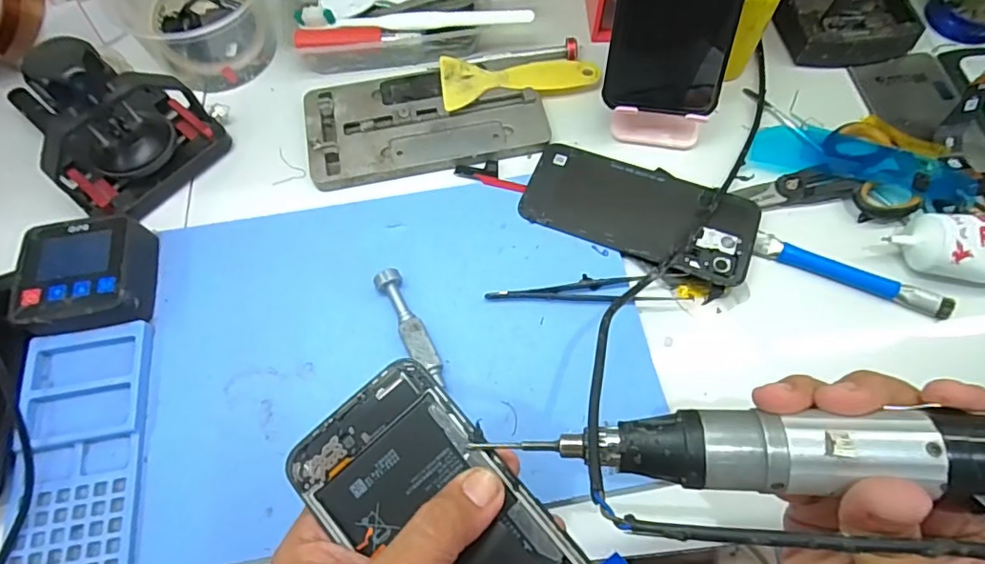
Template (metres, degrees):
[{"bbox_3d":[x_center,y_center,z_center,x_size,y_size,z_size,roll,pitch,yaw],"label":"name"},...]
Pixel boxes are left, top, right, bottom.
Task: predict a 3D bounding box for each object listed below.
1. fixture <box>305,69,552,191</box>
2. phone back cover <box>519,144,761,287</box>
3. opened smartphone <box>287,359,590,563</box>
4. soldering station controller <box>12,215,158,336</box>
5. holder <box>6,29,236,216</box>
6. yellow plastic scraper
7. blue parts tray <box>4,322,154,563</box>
[{"bbox_3d":[-0.052,-0.127,0.420,0.176,0.007,0.091,-12,66,-4],"label":"fixture"},{"bbox_3d":[0.103,-0.052,0.384,0.156,0.011,0.072,21,68,11],"label":"phone back cover"},{"bbox_3d":[-0.012,0.112,0.225,0.072,0.011,0.160,-40,78,-15],"label":"opened smartphone"},{"bbox_3d":[-0.260,-0.004,0.353,0.070,0.032,0.076,-12,66,-4],"label":"soldering station controller"},{"bbox_3d":[-0.258,-0.112,0.362,0.072,0.103,0.106,33,71,15],"label":"holder"},{"bbox_3d":[0.022,-0.160,0.433,0.124,0.006,0.049,-6,66,-1],"label":"yellow plastic scraper"},{"bbox_3d":[-0.240,0.100,0.320,0.069,0.011,0.146,-9,66,-3],"label":"blue parts tray"}]

